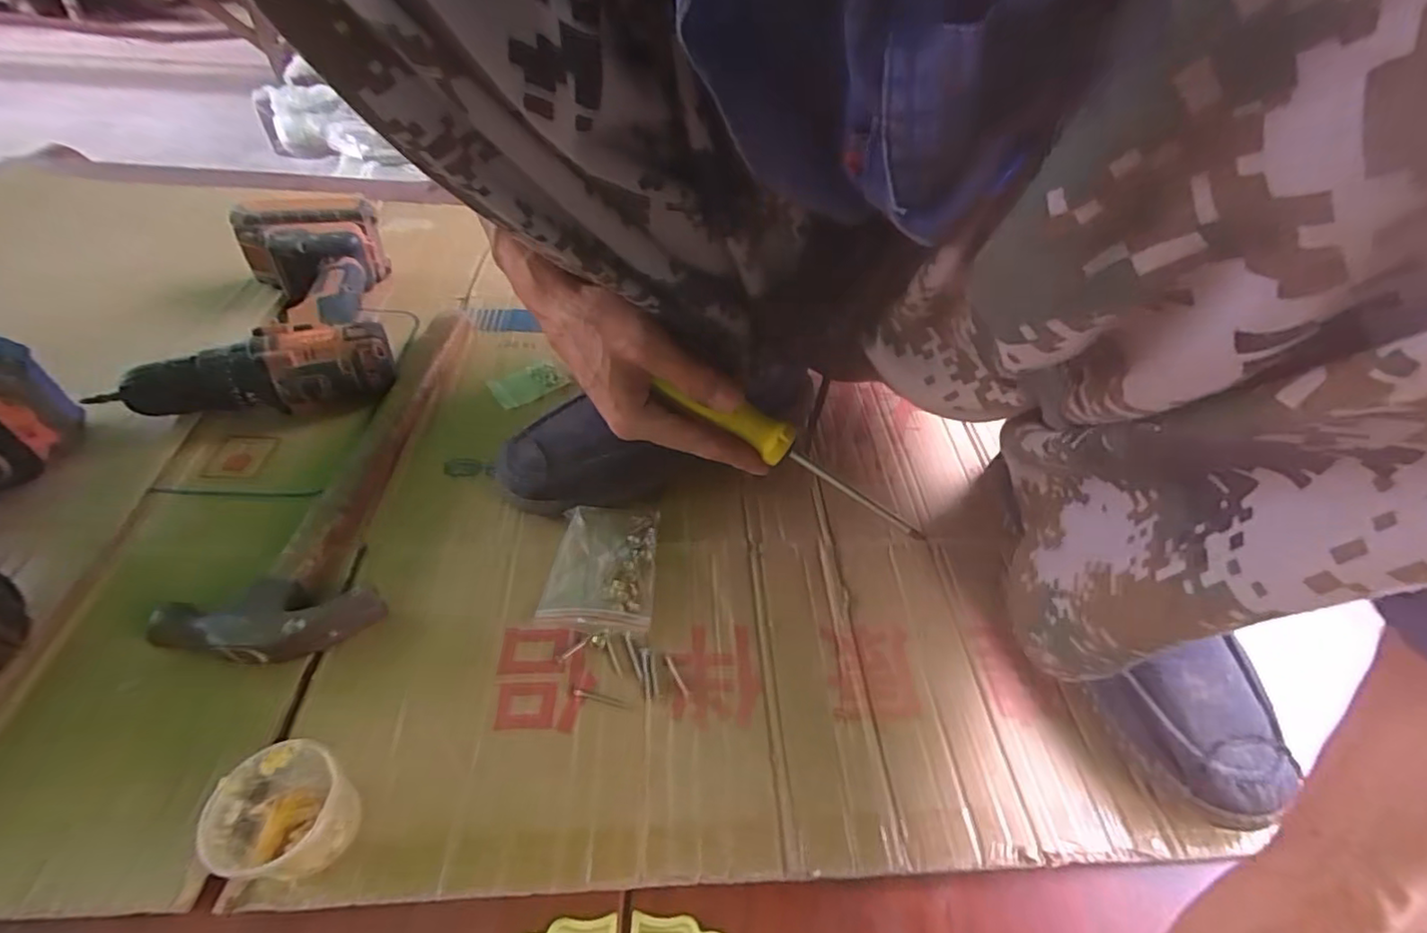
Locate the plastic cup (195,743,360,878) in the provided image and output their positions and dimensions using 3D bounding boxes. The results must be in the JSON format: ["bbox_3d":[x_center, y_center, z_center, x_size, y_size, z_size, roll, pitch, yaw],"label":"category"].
[{"bbox_3d":[-0.192,0.158,0.275,0.046,0.041,0.049,3,47,-3],"label":"plastic cup"}]

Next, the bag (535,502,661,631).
[{"bbox_3d":[-0.072,0.063,0.396,0.067,0.016,0.088,2,47,-4],"label":"bag"}]

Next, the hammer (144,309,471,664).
[{"bbox_3d":[-0.257,-0.015,0.448,0.103,0.029,0.331,2,47,-4],"label":"hammer"}]

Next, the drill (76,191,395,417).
[{"bbox_3d":[-0.370,-0.137,0.518,0.182,0.070,0.221,-10,49,-15],"label":"drill"}]

